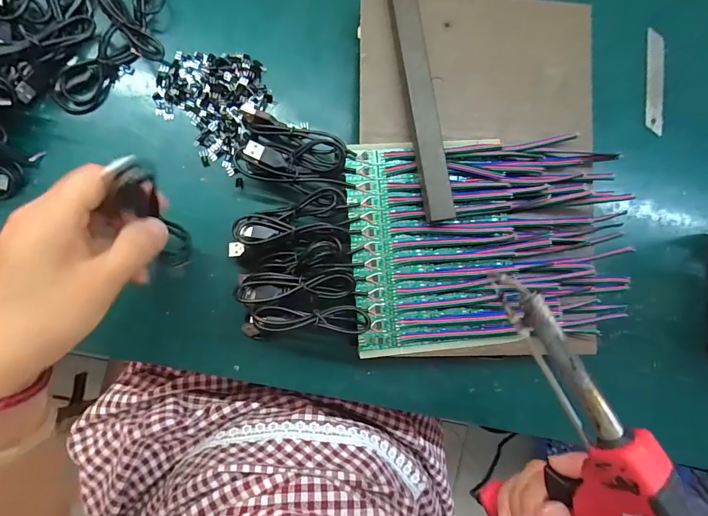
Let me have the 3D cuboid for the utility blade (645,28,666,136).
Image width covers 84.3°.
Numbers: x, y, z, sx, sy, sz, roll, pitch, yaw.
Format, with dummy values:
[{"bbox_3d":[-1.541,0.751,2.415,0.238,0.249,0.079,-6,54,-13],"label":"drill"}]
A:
[{"bbox_3d":[0.297,-0.173,0.386,0.022,0.004,0.100,0,90,-6],"label":"utility blade"}]

